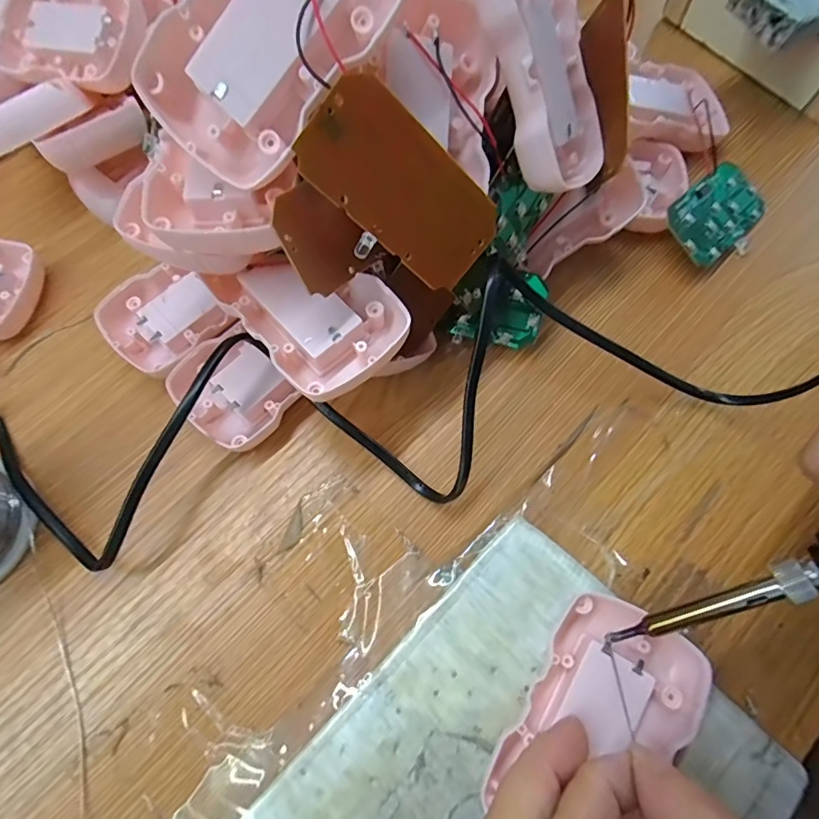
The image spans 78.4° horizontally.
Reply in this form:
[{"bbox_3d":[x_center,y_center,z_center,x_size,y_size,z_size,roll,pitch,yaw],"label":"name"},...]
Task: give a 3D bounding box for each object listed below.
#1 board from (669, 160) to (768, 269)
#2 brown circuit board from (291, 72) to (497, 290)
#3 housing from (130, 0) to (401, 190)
[{"bbox_3d":[0.168,-0.107,0.274,0.070,0.004,0.037,-39,92,-20],"label":"board"},{"bbox_3d":[-0.001,-0.077,0.177,0.038,0.074,0.004,-49,30,12],"label":"brown circuit board"},{"bbox_3d":[-0.046,-0.123,0.166,0.052,0.020,0.087,41,105,-12],"label":"housing"}]

